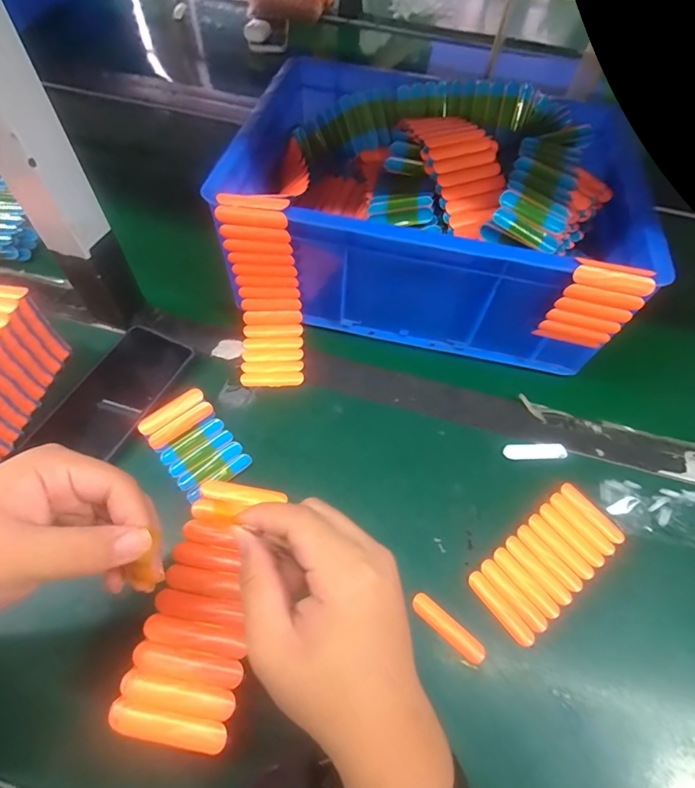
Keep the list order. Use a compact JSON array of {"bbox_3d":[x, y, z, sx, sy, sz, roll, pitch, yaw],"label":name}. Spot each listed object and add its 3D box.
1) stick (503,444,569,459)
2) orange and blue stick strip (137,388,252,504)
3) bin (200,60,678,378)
[{"bbox_3d":[0.180,0.055,0.413,0.060,0.004,0.015,0,59,-2],"label":"stick"},{"bbox_3d":[-0.141,0.047,0.399,0.063,0.012,0.092,-35,76,-19],"label":"orange and blue stick strip"},{"bbox_3d":[0.088,-0.207,0.484,0.396,0.140,0.301,10,59,3],"label":"bin"}]

